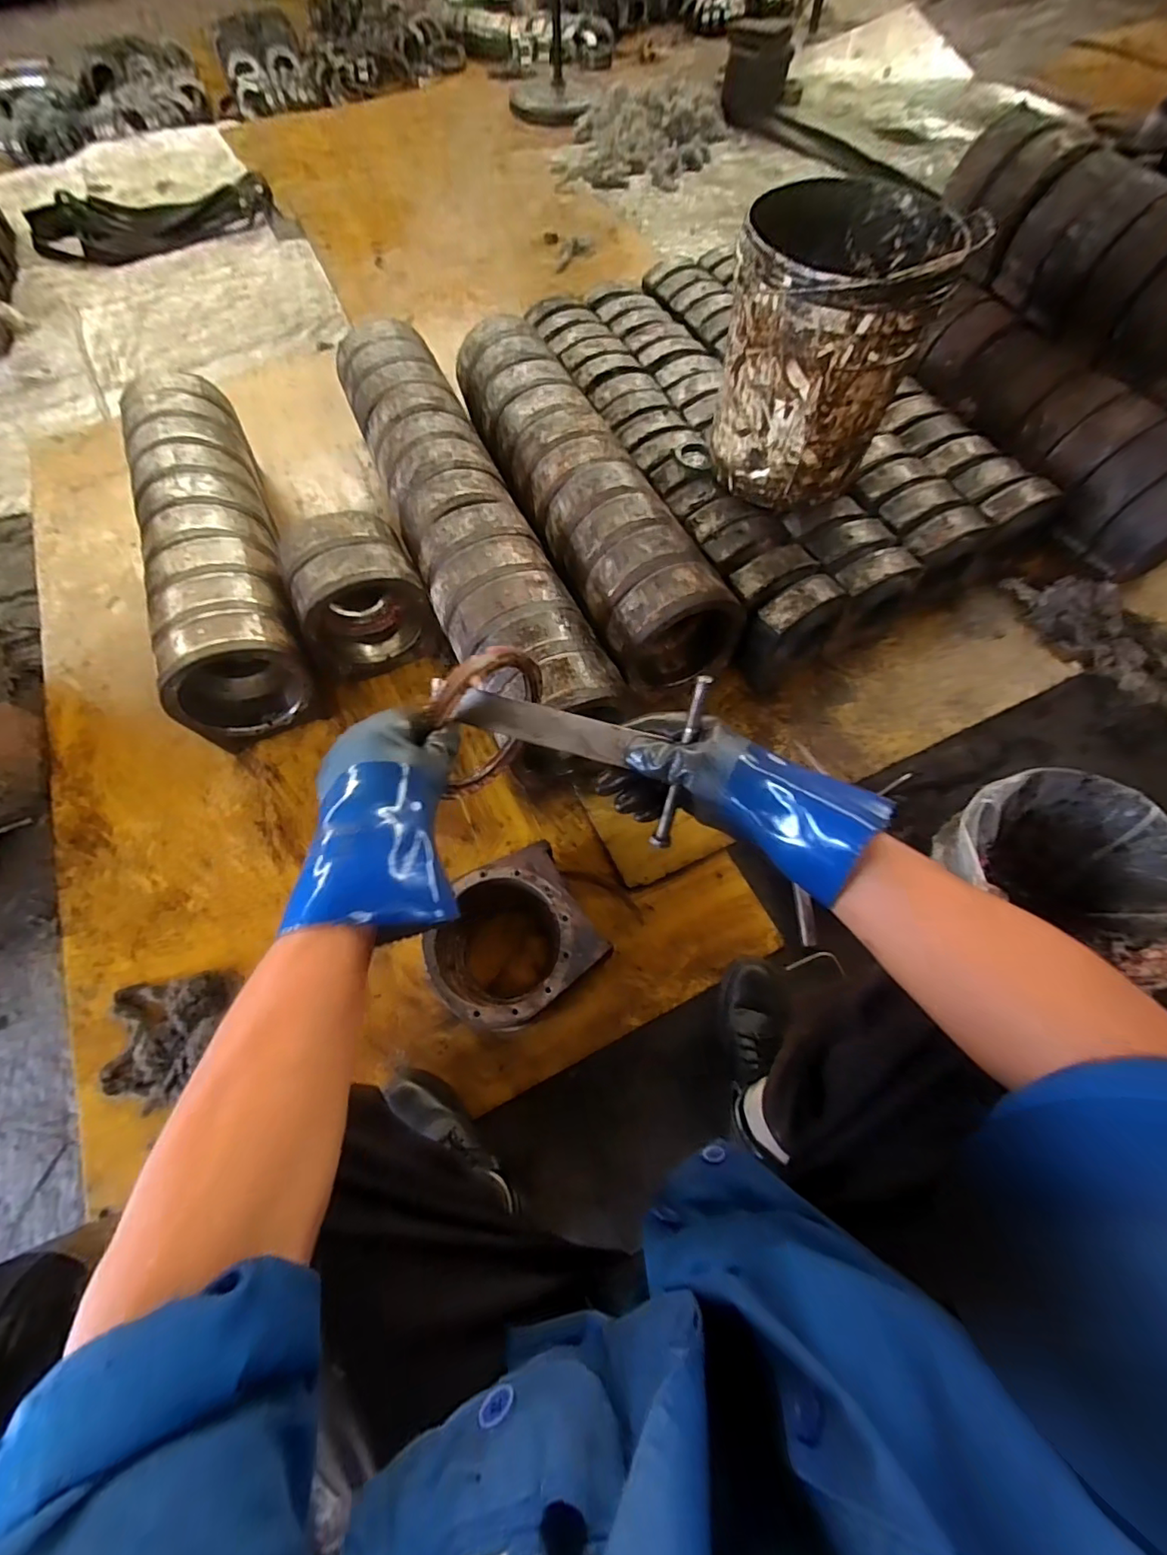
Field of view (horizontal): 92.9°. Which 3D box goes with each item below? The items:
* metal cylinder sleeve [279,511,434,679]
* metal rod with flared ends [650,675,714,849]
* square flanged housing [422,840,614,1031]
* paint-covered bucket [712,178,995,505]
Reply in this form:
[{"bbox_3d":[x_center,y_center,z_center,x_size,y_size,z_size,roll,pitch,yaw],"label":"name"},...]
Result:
[{"bbox_3d":[-0.432,-0.349,1.080,0.227,0.232,0.192,-23,68,-10],"label":"metal cylinder sleeve"},{"bbox_3d":[0.079,-0.008,0.454,0.016,0.159,0.010,13,29,6],"label":"metal rod with flared ends"},{"bbox_3d":[-0.111,0.252,0.865,0.242,0.115,0.224,-33,70,-14],"label":"square flanged housing"},{"bbox_3d":[0.389,-0.705,0.933,0.292,0.372,0.298,0,64,1],"label":"paint-covered bucket"}]

